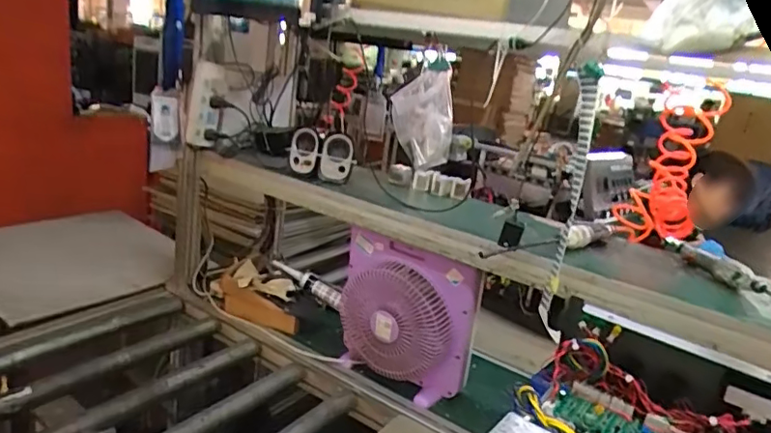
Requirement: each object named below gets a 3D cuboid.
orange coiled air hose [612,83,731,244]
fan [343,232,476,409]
[{"bbox_3d":[0.674,-0.087,1.330,0.199,0.233,0.440,18,64,31],"label":"orange coiled air hose"},{"bbox_3d":[0.033,0.226,1.194,0.308,0.325,0.085,14,18,18],"label":"fan"}]

